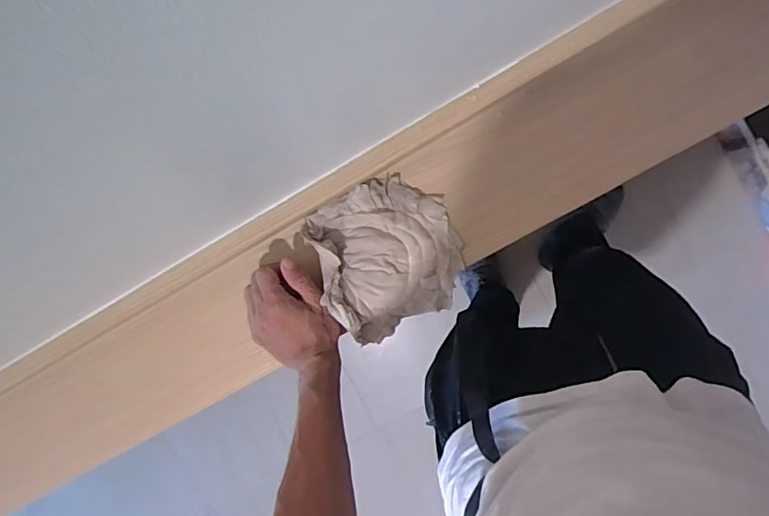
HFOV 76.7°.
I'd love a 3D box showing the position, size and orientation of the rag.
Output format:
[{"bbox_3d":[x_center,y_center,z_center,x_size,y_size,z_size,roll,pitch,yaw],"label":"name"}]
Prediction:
[{"bbox_3d":[0.005,-0.002,0.540,0.151,0.045,0.163,-23,94,7],"label":"rag"}]

